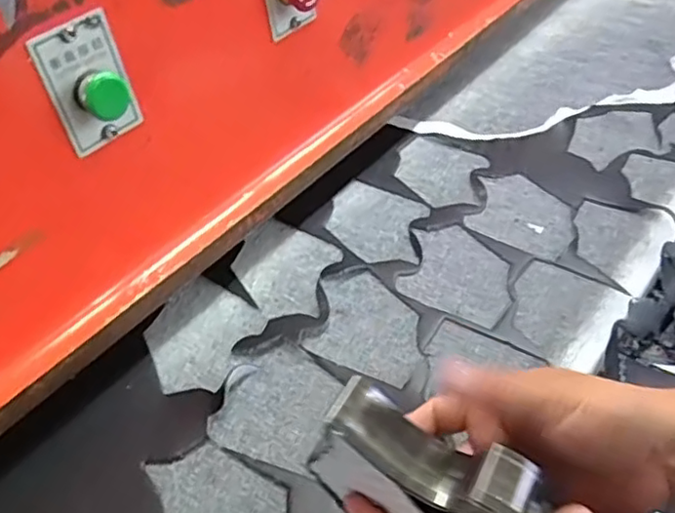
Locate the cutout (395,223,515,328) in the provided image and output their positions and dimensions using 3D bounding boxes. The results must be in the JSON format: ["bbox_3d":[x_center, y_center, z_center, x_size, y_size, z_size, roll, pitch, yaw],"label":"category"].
[{"bbox_3d":[0.120,0.014,0.619,0.114,0.007,0.107,21,50,26],"label":"cutout"}]

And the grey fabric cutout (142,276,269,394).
[{"bbox_3d":[-0.130,0.073,0.592,0.102,0.006,0.118,15,48,22],"label":"grey fabric cutout"}]

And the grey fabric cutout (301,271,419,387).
[{"bbox_3d":[0.028,0.060,0.582,0.120,0.004,0.103,19,50,25],"label":"grey fabric cutout"}]

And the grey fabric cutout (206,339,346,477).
[{"bbox_3d":[-0.049,0.120,0.530,0.095,0.006,0.106,13,47,20],"label":"grey fabric cutout"}]

